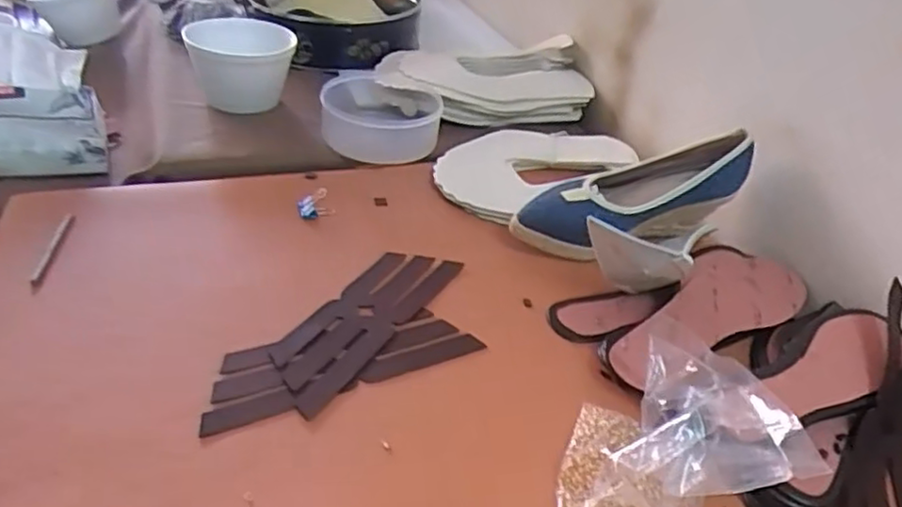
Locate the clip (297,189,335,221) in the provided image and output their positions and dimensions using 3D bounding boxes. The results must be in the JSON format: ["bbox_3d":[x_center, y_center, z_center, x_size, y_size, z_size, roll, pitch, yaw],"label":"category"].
[{"bbox_3d":[-0.139,-0.051,0.690,0.035,0.021,0.023,-10,40,-21],"label":"clip"}]

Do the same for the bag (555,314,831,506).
[{"bbox_3d":[0.139,0.117,0.447,0.125,0.096,0.132,4,37,-3],"label":"bag"}]

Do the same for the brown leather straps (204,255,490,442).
[{"bbox_3d":[-0.088,0.065,0.556,0.246,0.006,0.127,-18,43,-30],"label":"brown leather straps"}]

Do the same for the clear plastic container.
[{"bbox_3d":[-0.086,-0.170,0.823,0.137,0.058,0.154,2,37,-6],"label":"clear plastic container"}]

